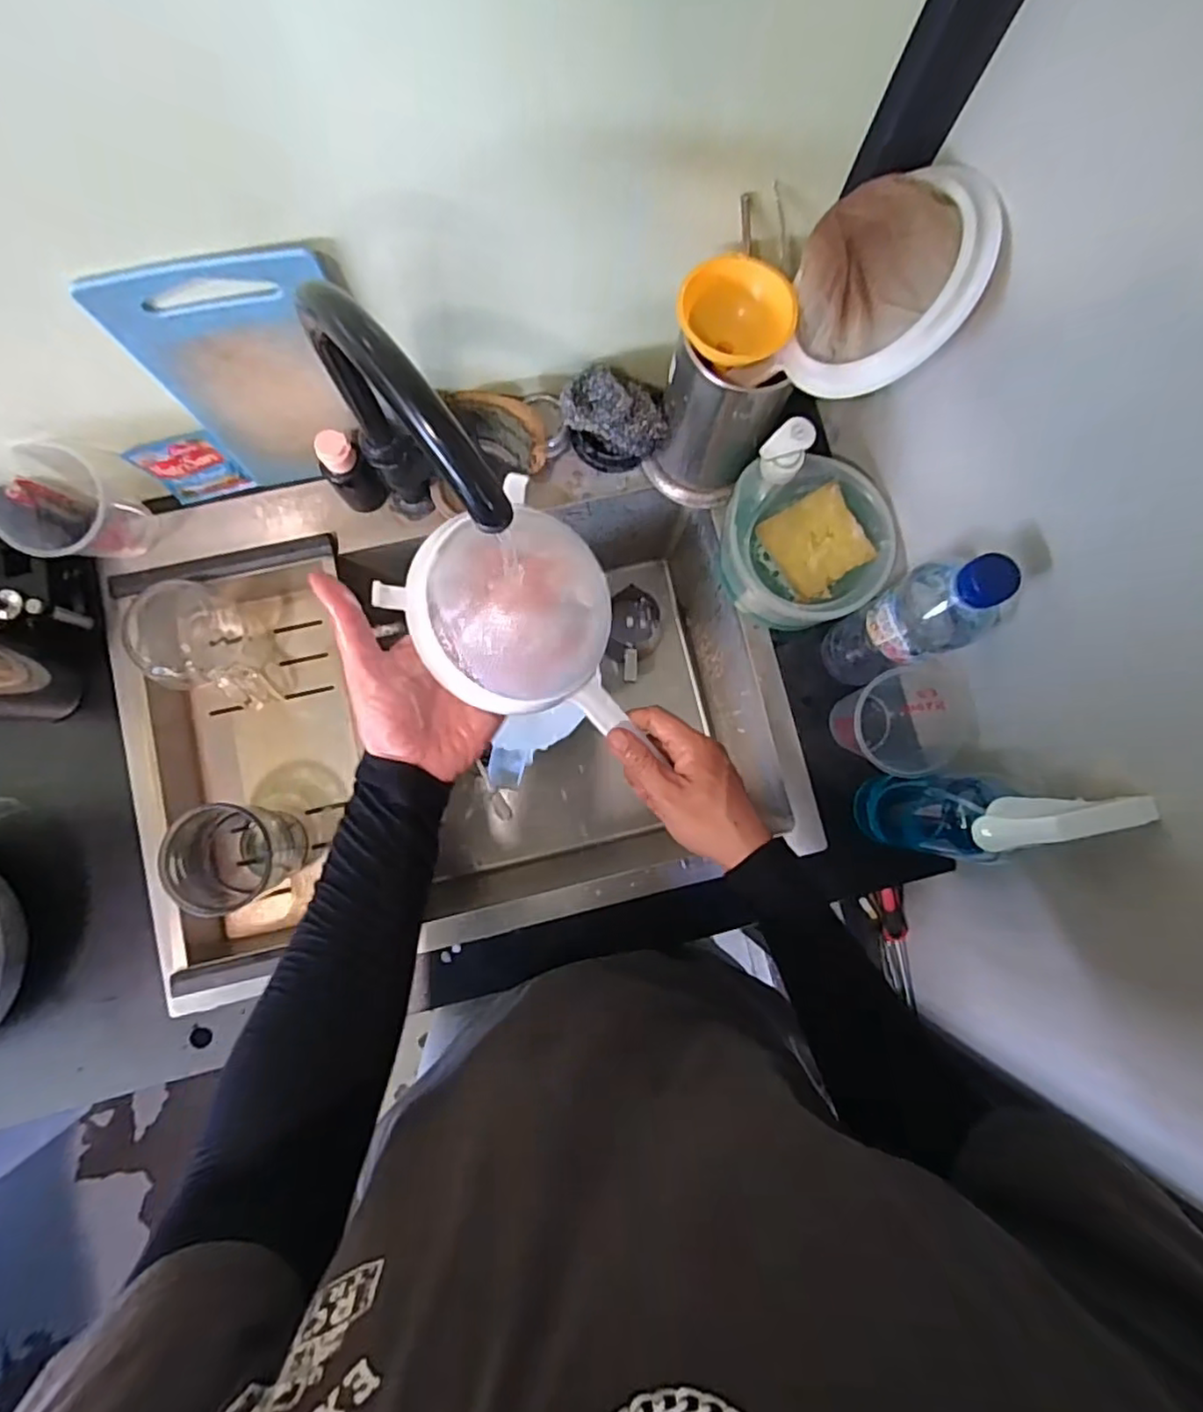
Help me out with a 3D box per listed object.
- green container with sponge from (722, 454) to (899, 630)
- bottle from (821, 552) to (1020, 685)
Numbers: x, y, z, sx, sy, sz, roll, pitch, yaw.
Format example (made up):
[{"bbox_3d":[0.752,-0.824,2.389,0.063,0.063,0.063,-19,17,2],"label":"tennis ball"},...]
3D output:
[{"bbox_3d":[0.183,-0.146,0.582,0.136,0.086,0.139,0,83,-3],"label":"green container with sponge"},{"bbox_3d":[0.242,-0.066,0.498,0.078,0.209,0.060,-27,85,-6],"label":"bottle"}]

